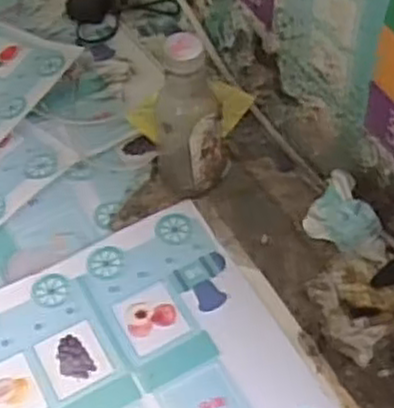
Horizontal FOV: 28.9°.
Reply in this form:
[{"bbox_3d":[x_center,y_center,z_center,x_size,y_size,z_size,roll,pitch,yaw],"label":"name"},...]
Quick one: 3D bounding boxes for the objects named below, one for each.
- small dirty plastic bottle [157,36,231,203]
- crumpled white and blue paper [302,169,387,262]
[{"bbox_3d":[-0.005,-0.085,0.807,0.078,0.199,0.067,-4,53,0],"label":"small dirty plastic bottle"},{"bbox_3d":[0.156,0.020,0.796,0.061,0.072,0.093,-25,56,-15],"label":"crumpled white and blue paper"}]

